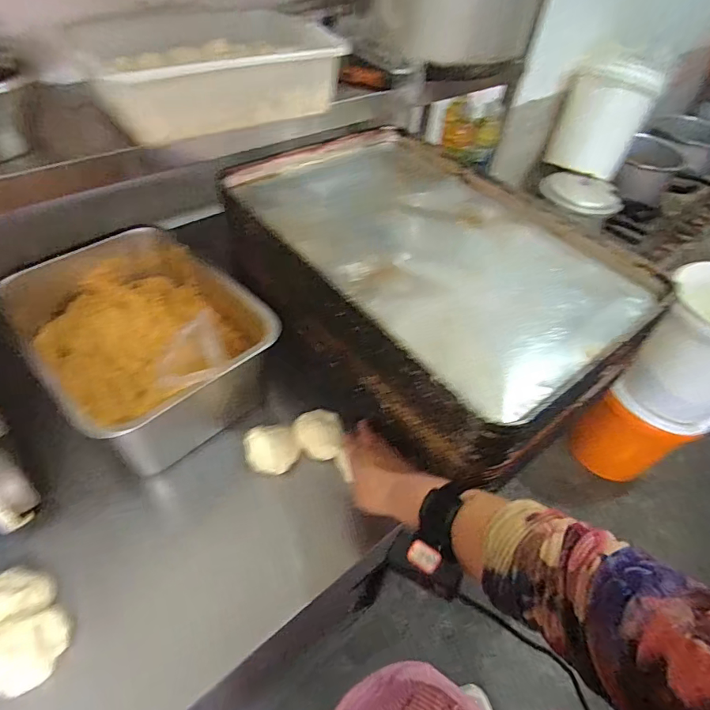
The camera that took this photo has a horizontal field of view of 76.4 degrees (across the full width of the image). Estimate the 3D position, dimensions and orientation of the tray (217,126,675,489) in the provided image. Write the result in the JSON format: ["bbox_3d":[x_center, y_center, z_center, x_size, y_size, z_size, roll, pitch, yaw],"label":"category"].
[{"bbox_3d":[0.104,-0.149,0.715,0.417,0.132,0.619,-30,57,-28],"label":"tray"}]

